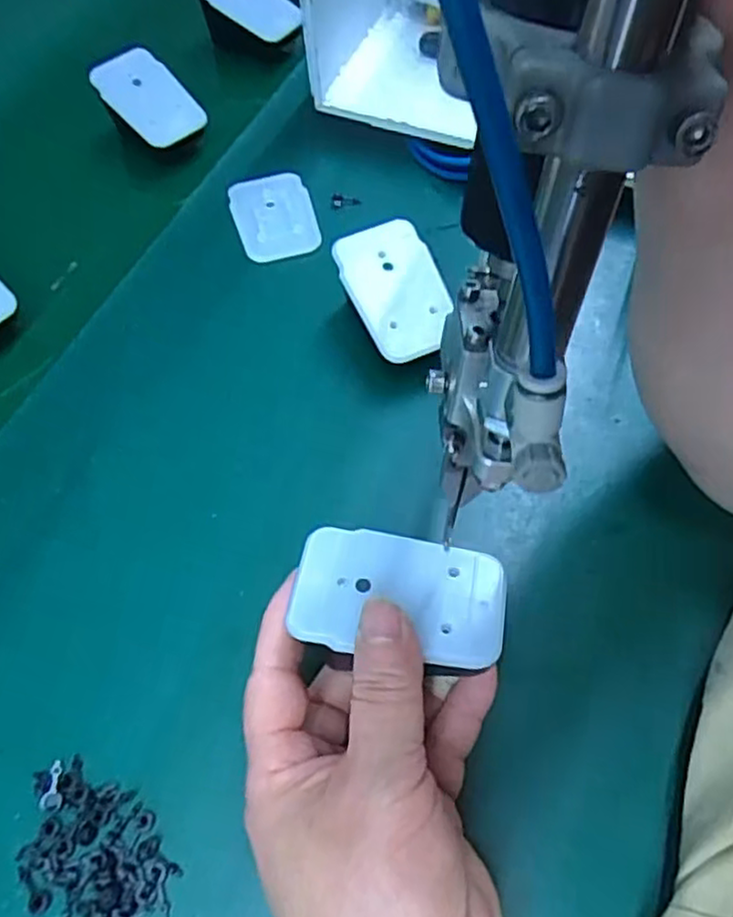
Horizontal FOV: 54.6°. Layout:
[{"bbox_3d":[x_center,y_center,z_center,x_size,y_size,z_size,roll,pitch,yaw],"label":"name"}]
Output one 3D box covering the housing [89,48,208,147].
[{"bbox_3d":[-0.136,-0.230,0.452,0.045,0.013,0.072,-42,89,-20],"label":"housing"}]

